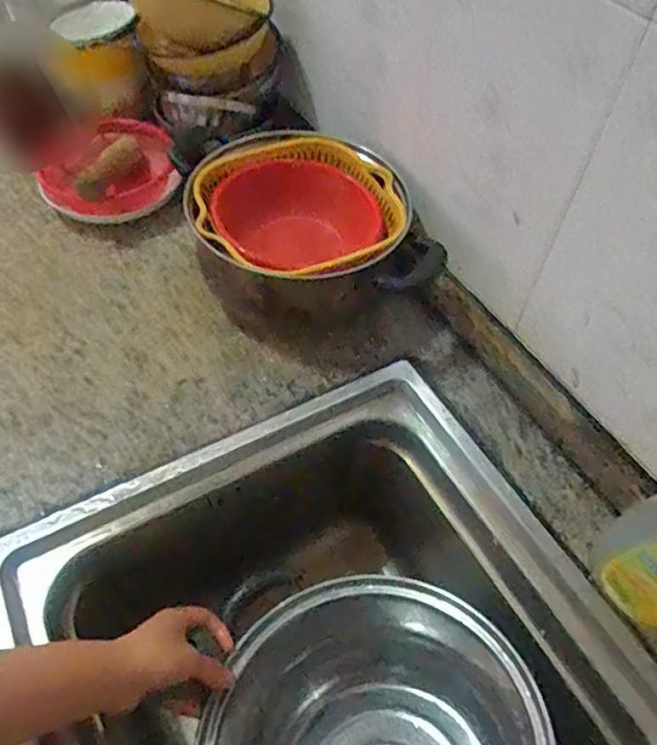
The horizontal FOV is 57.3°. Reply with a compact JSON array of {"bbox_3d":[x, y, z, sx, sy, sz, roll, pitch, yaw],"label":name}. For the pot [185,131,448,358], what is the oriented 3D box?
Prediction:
[{"bbox_3d":[-0.027,-0.148,0.663,0.228,0.130,0.206,-14,54,-13],"label":"pot"}]

